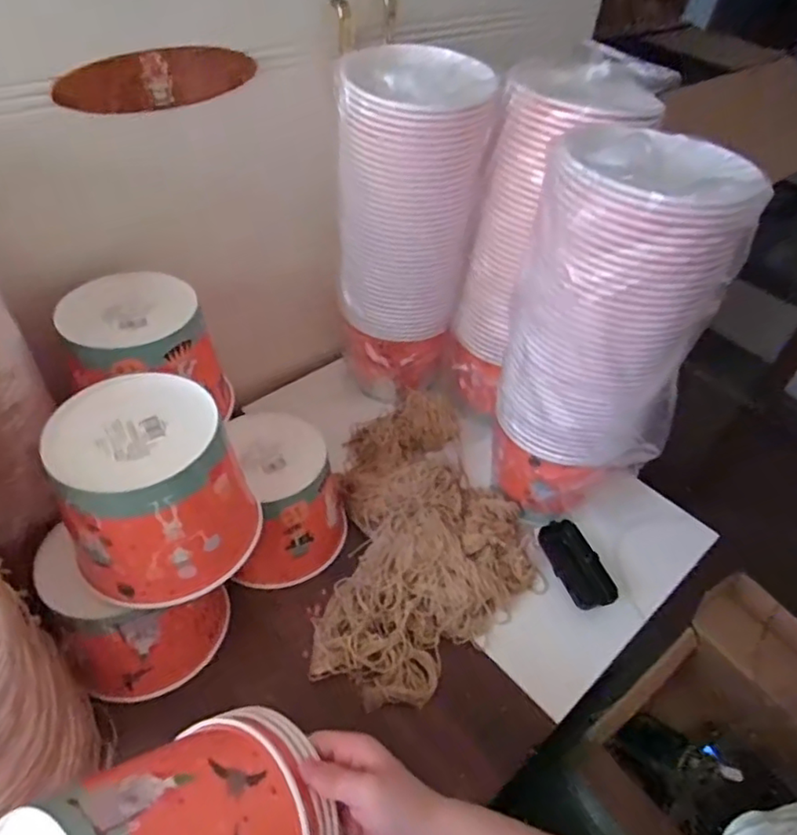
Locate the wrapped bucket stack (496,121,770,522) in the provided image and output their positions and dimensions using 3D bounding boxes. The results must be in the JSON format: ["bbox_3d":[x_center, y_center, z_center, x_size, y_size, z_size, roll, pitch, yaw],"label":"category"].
[{"bbox_3d":[0.212,-0.073,0.628,0.175,0.400,0.155,35,52,24],"label":"wrapped bucket stack"}]

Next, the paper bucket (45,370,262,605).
[{"bbox_3d":[-0.205,0.058,0.508,0.134,0.132,0.147,4,46,-4],"label":"paper bucket"}]

